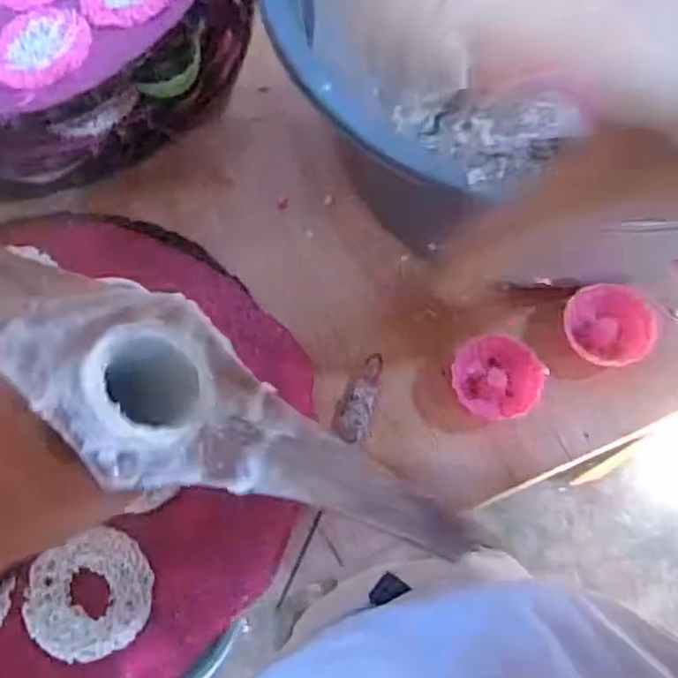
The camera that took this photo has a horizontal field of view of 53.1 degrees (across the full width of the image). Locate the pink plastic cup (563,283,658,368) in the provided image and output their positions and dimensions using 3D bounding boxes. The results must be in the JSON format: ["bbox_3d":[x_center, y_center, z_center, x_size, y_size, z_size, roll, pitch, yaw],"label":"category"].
[{"bbox_3d":[0.194,-0.007,0.495,0.064,0.031,0.057,38,76,15],"label":"pink plastic cup"}]

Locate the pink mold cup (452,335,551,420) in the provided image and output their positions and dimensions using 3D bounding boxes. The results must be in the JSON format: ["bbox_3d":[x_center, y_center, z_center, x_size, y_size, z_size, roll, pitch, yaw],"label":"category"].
[{"bbox_3d":[0.113,0.027,0.484,0.051,0.030,0.060,-35,72,-10],"label":"pink mold cup"}]

